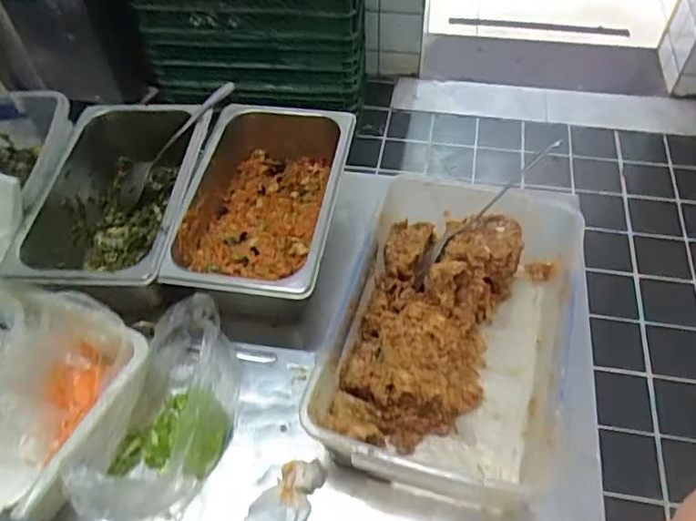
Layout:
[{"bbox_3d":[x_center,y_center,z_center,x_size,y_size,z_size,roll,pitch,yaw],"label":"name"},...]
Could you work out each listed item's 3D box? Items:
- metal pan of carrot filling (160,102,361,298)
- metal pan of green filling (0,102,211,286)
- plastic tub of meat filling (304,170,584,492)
[{"bbox_3d":[-0.089,-0.056,0.649,0.151,0.077,0.252,6,54,7],"label":"metal pan of carrot filling"},{"bbox_3d":[-0.250,-0.056,0.669,0.158,0.096,0.258,3,54,5],"label":"metal pan of green filling"},{"bbox_3d":[0.098,0.071,0.566,0.203,0.102,0.302,15,53,12],"label":"plastic tub of meat filling"}]

